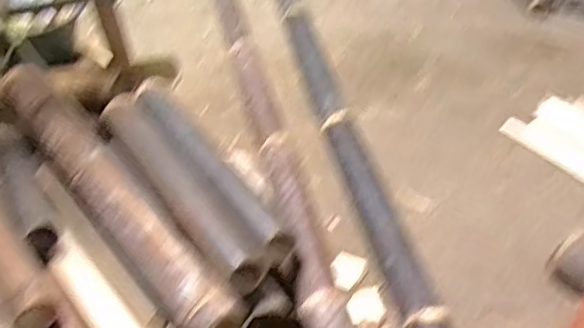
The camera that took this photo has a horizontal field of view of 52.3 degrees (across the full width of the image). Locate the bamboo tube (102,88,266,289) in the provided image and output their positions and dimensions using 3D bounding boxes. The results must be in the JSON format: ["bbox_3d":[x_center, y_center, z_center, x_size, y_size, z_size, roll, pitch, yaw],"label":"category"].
[{"bbox_3d":[-0.210,0.035,1.052,0.085,0.064,0.517,-30,50,-22],"label":"bamboo tube"}]

